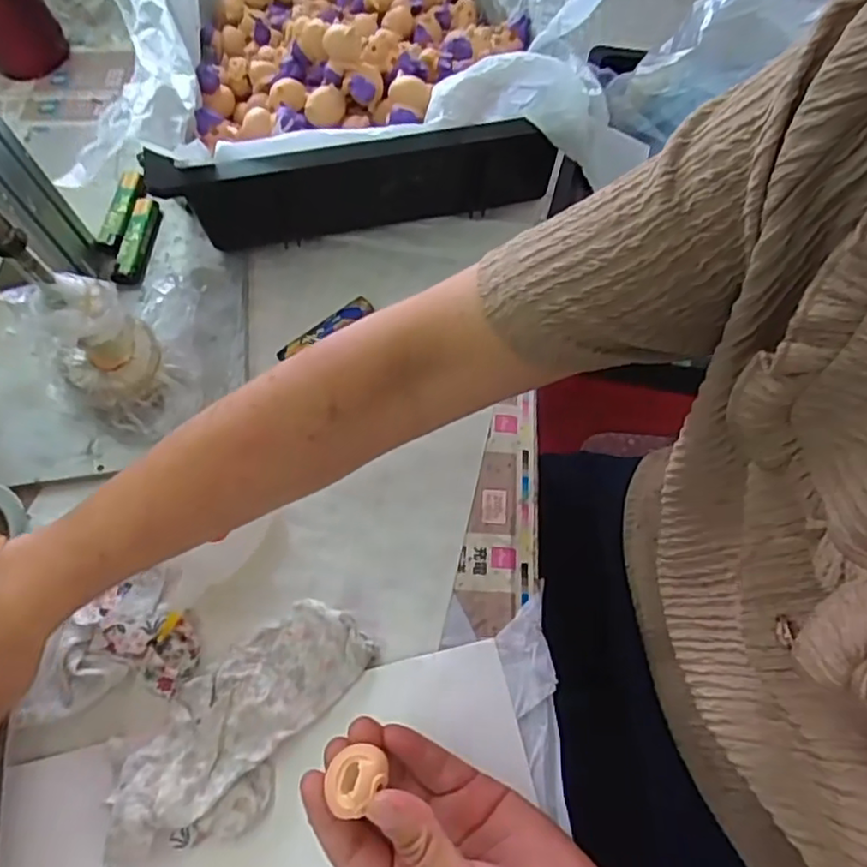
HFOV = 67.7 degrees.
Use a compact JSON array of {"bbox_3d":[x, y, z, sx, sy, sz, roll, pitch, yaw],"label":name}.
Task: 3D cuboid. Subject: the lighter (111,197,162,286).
[{"bbox_3d":[-0.240,-0.156,0.520,0.022,0.015,0.076,7,63,2],"label":"lighter"}]

